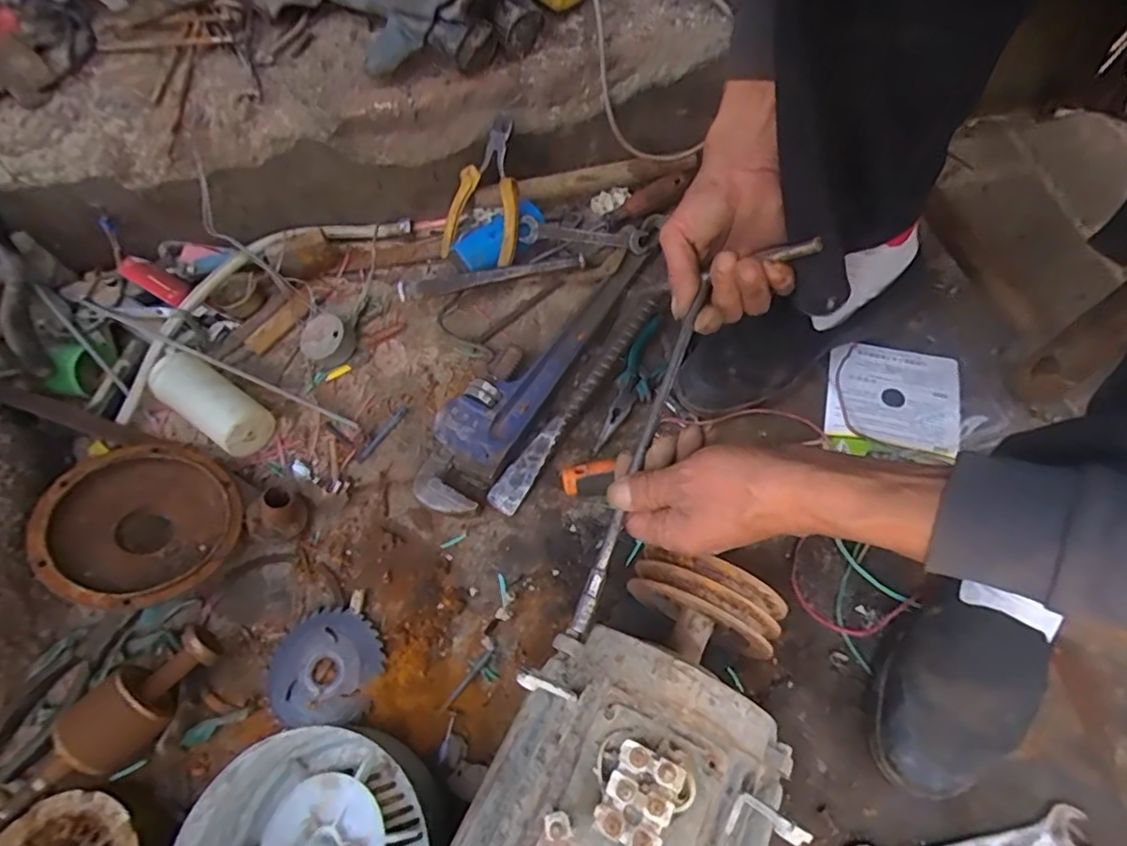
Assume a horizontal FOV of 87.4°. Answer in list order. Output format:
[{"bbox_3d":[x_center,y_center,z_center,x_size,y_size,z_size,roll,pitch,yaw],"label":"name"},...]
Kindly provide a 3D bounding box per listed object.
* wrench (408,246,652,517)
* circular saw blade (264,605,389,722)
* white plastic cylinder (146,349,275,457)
[{"bbox_3d":[-0.036,-0.058,0.601,0.077,0.034,0.336,27,69,15],"label":"wrench"},{"bbox_3d":[-0.202,0.203,0.496,0.098,0.008,0.087,-2,68,6],"label":"circular saw blade"},{"bbox_3d":[-0.356,-0.022,0.593,0.133,0.047,0.055,31,69,17],"label":"white plastic cylinder"}]

